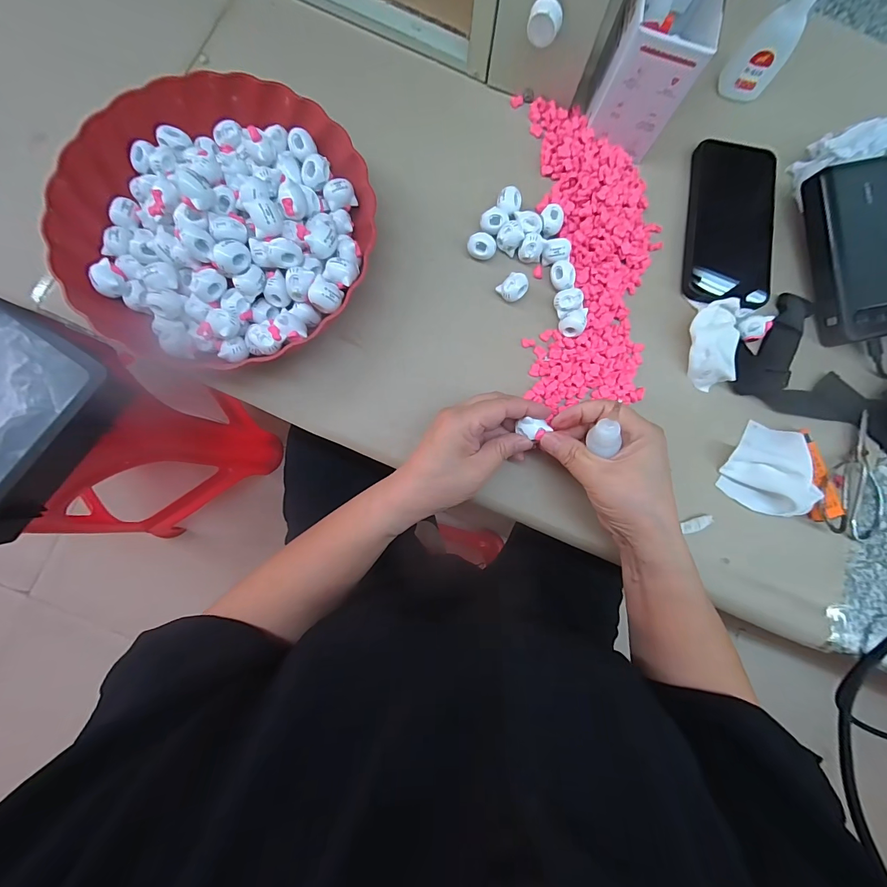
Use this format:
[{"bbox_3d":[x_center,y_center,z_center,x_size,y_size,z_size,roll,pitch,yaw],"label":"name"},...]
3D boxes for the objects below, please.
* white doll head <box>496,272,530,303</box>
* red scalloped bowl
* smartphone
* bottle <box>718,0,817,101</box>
[{"bbox_3d":[0.063,-0.140,0.341,0.024,0.015,0.021,-43,88,-7],"label":"white doll head"},{"bbox_3d":[-0.183,-0.182,0.312,0.241,0.069,0.233,0,84,-4],"label":"red scalloped bowl"},{"bbox_3d":[0.276,-0.207,0.355,0.083,0.015,0.164,9,83,-3],"label":"smartphone"},{"bbox_3d":[0.302,-0.368,0.342,0.044,0.091,0.025,35,82,0],"label":"bottle"}]

